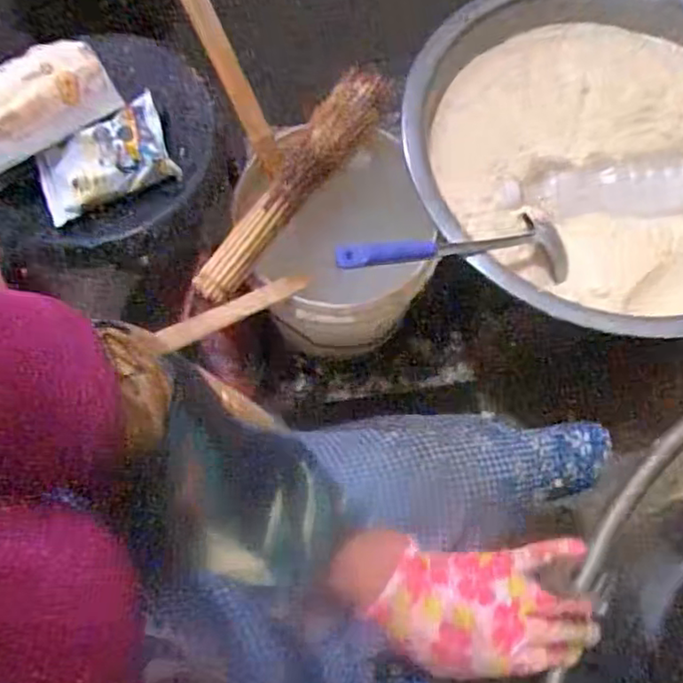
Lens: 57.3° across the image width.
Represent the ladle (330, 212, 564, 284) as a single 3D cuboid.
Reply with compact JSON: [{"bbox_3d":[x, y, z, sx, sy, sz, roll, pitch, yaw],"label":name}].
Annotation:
[{"bbox_3d":[0.134,-0.108,0.711,0.316,0.040,0.096,-8,67,-29],"label":"ladle"}]

